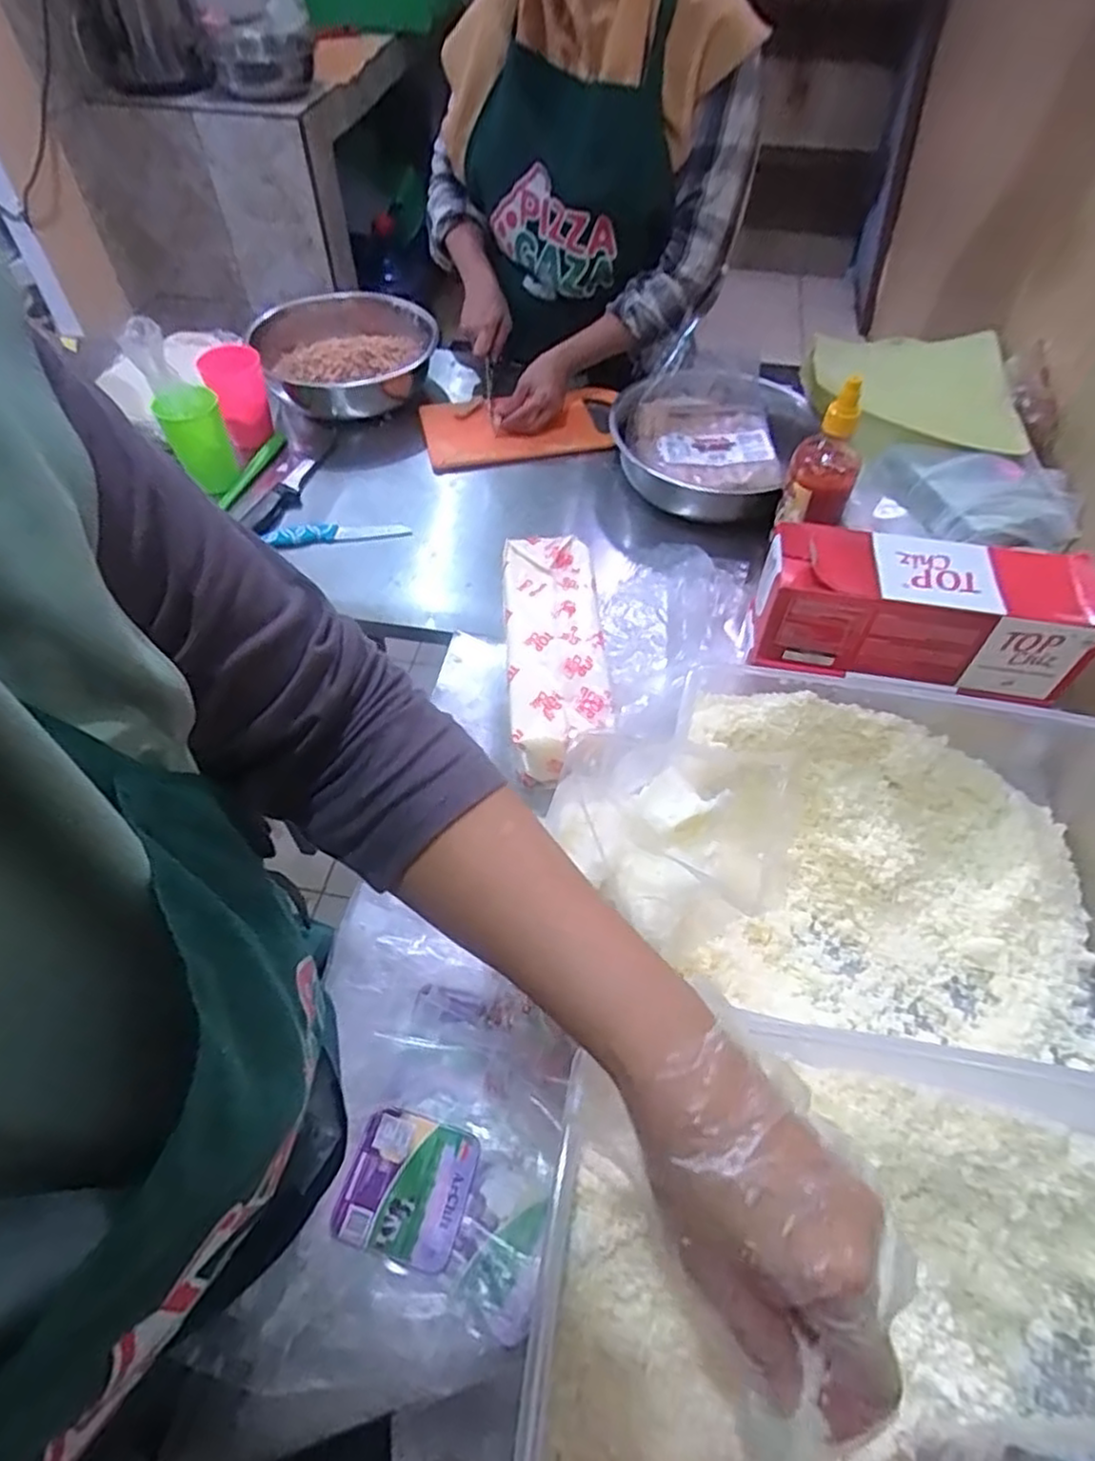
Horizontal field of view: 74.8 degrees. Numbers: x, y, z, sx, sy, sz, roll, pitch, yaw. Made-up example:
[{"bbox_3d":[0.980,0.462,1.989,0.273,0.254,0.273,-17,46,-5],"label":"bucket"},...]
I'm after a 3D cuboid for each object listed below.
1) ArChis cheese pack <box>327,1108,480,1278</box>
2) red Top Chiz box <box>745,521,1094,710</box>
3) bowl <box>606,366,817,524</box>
[{"bbox_3d":[-0.092,0.302,0.474,0.080,0.008,0.078,13,55,8],"label":"ArChis cheese pack"},{"bbox_3d":[0.323,-0.100,0.637,0.263,0.119,0.097,9,54,5],"label":"red Top Chiz box"},{"bbox_3d":[0.199,-0.373,0.926,0.235,0.104,0.238,0,54,-1],"label":"bowl"}]

